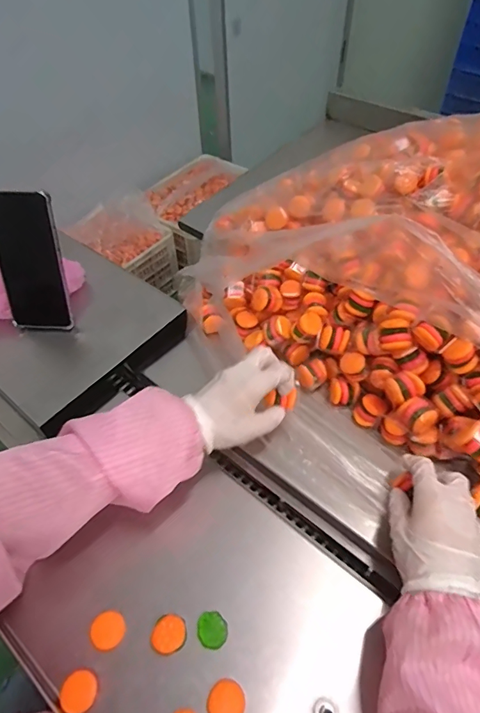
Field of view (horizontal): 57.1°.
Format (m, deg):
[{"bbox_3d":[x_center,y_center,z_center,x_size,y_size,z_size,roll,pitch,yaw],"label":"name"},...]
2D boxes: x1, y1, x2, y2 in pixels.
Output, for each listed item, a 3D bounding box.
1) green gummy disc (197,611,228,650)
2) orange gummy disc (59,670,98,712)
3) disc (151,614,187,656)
[{"bbox_3d":[-0.023,0.235,0.378,0.025,0.005,0.027,-1,52,1],"label":"green gummy disc"},{"bbox_3d":[-0.127,0.266,0.349,0.027,0.004,0.027,9,53,-12],"label":"orange gummy disc"},{"bbox_3d":[-0.060,0.234,0.372,0.029,0.012,0.026,-18,54,-12],"label":"disc"}]

